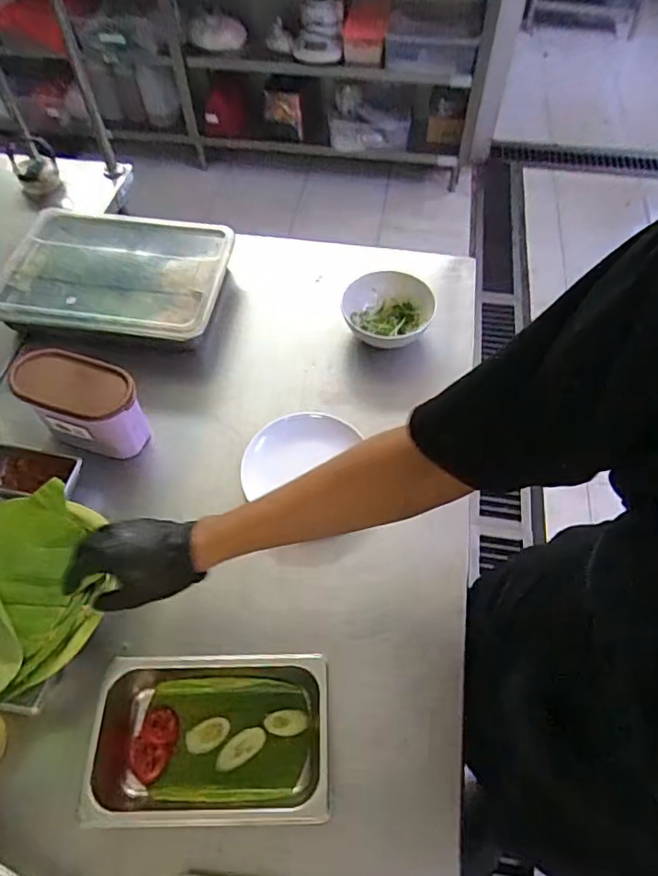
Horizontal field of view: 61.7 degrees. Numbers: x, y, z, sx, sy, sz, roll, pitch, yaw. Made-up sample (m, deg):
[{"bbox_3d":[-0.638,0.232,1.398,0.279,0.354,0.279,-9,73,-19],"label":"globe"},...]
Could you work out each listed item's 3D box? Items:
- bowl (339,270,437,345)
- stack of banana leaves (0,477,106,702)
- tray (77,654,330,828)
[{"bbox_3d":[0.106,-0.223,0.980,0.159,0.077,0.141,4,57,2],"label":"bowl"},{"bbox_3d":[-0.377,0.174,0.645,0.226,0.035,0.213,39,64,22],"label":"stack of banana leaves"},{"bbox_3d":[-0.129,0.341,0.627,0.250,0.072,0.160,0,57,0],"label":"tray"}]

